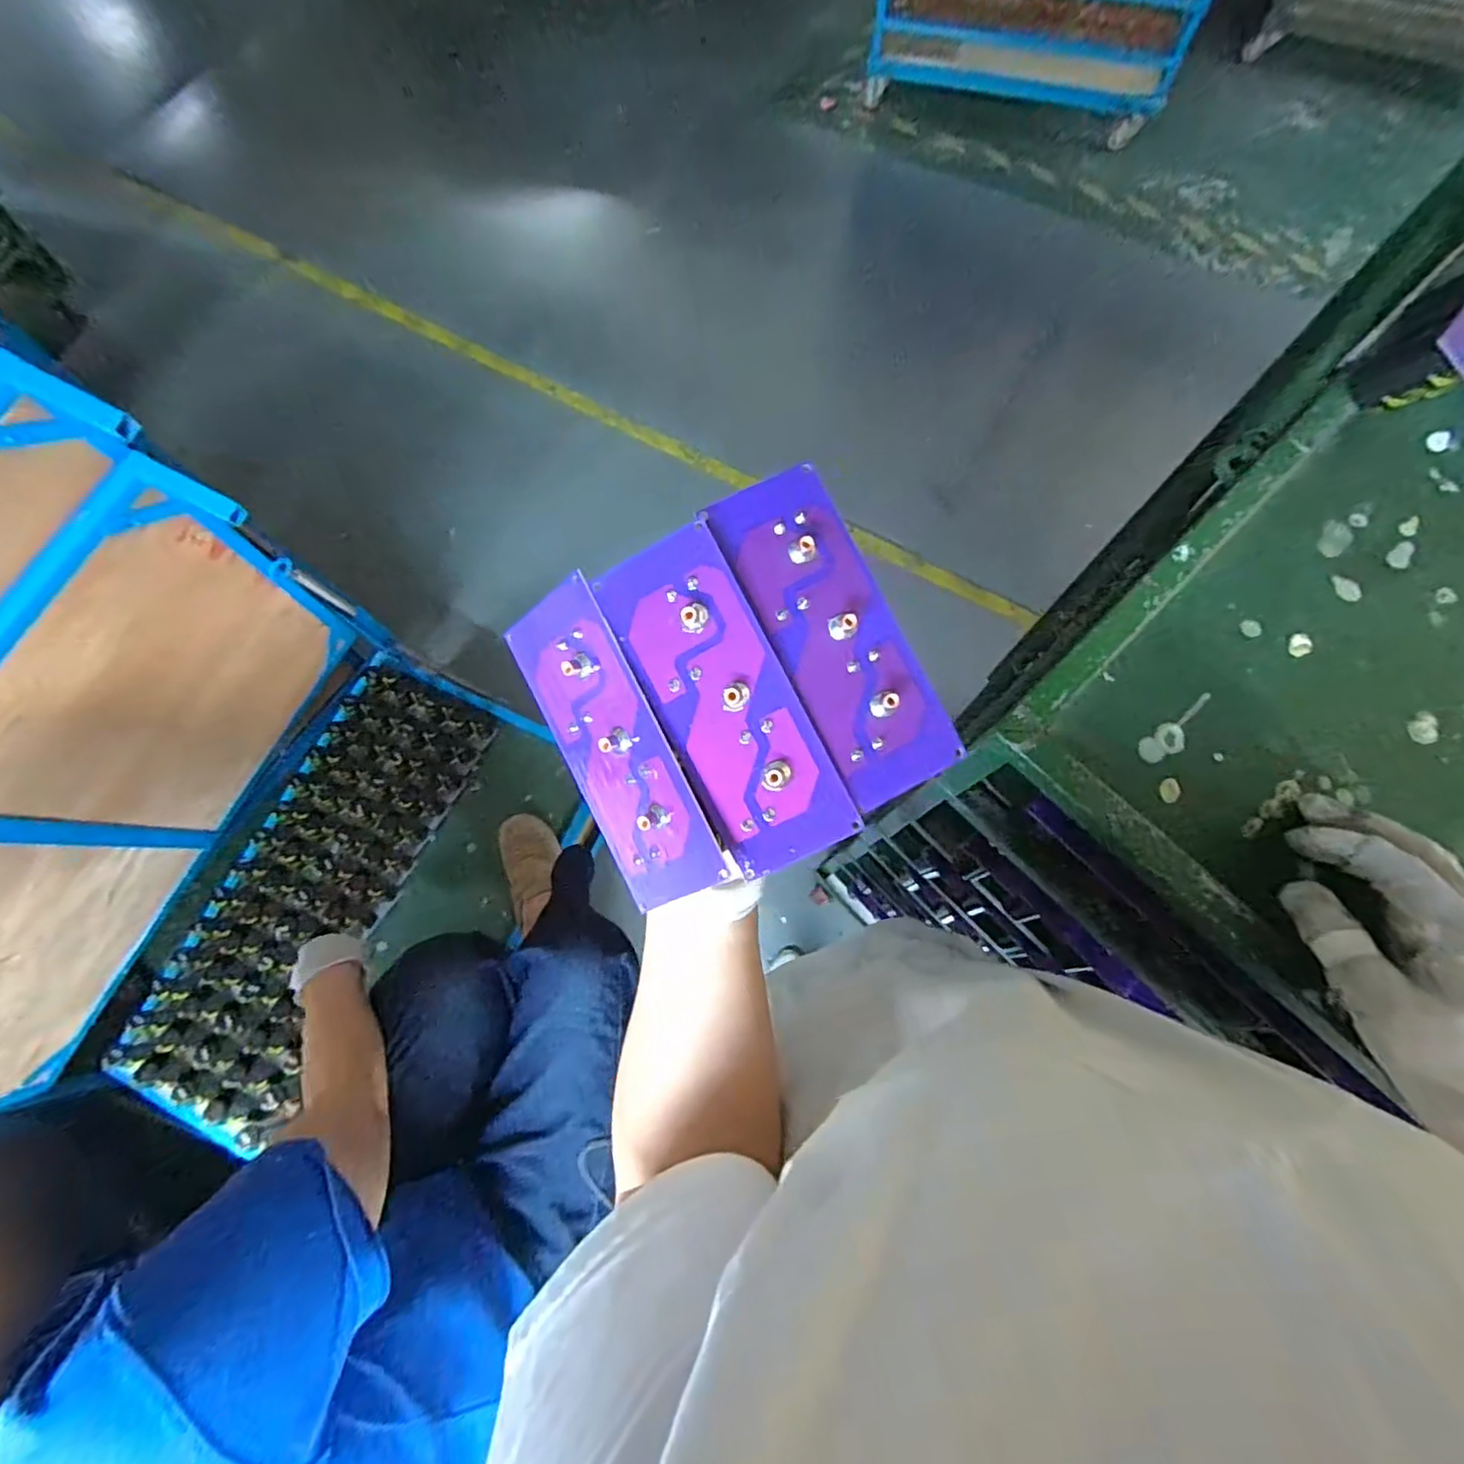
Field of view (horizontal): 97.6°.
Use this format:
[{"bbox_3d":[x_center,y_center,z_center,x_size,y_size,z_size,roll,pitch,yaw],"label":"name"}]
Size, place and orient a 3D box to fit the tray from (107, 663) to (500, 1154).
[{"bbox_3d":[-0.739,0.255,1.131,0.315,0.053,0.767,23,76,8],"label":"tray"}]

